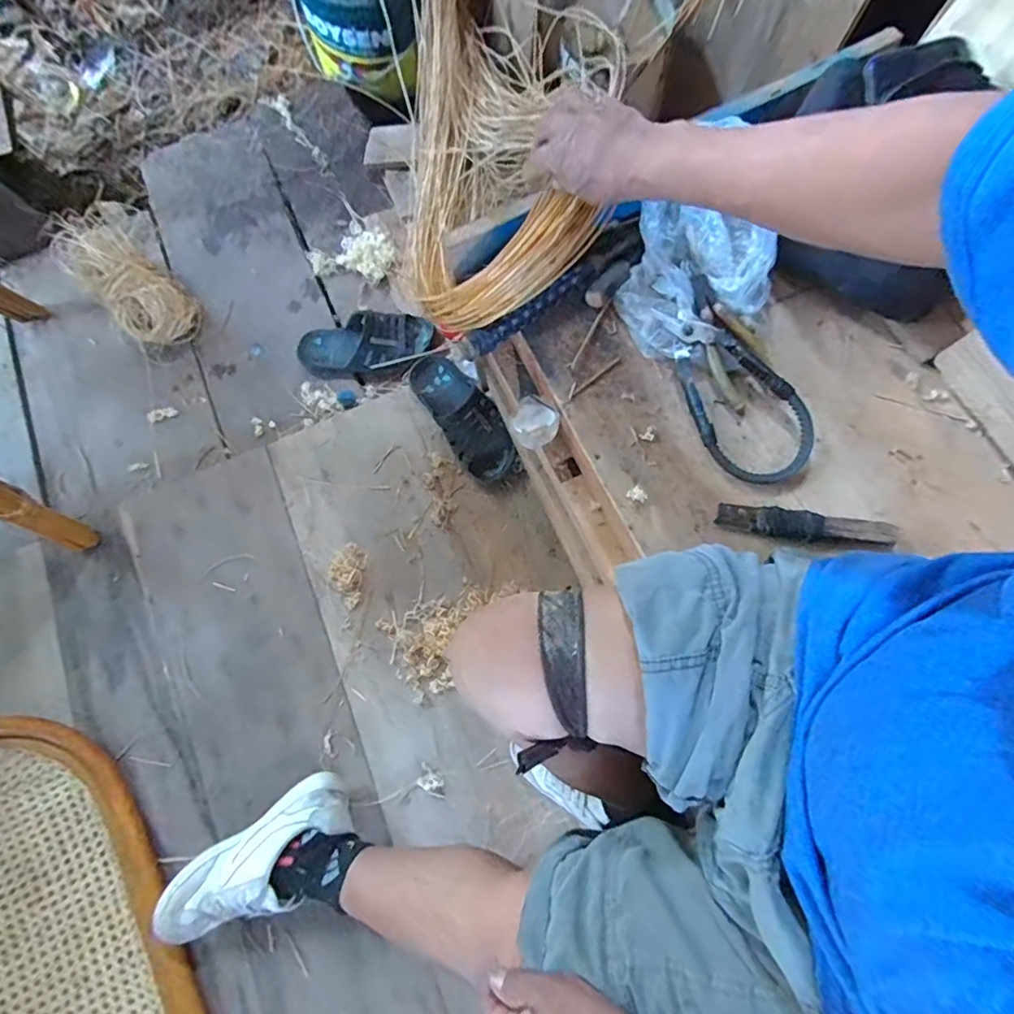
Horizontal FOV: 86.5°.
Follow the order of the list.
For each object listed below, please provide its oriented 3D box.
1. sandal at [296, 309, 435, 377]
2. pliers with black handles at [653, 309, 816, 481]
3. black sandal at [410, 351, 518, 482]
[{"bbox_3d":[-0.251,-0.284,0.942,0.232,0.063,0.089,1,77,5],"label":"sandal"},{"bbox_3d":[0.233,-0.124,0.554,0.102,0.031,0.206,-22,76,-1],"label":"pliers with black handles"},{"bbox_3d":[-0.074,-0.155,0.869,0.093,0.067,0.243,-33,75,-5],"label":"black sandal"}]

